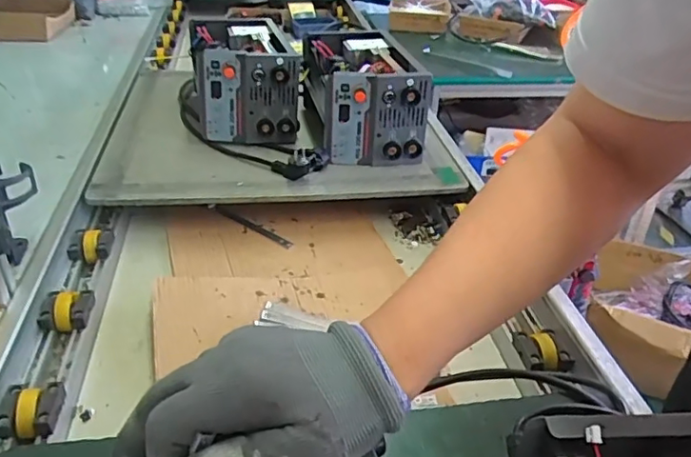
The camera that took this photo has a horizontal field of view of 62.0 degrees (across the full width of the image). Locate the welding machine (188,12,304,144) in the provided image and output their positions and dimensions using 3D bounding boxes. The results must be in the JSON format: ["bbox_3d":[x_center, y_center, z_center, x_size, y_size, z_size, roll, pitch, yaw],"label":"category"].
[{"bbox_3d":[-0.187,-0.271,1.054,0.158,0.162,0.253,-7,35,-16],"label":"welding machine"}]

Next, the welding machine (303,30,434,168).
[{"bbox_3d":[0.026,-0.237,1.026,0.164,0.155,0.272,-4,34,-12],"label":"welding machine"}]

